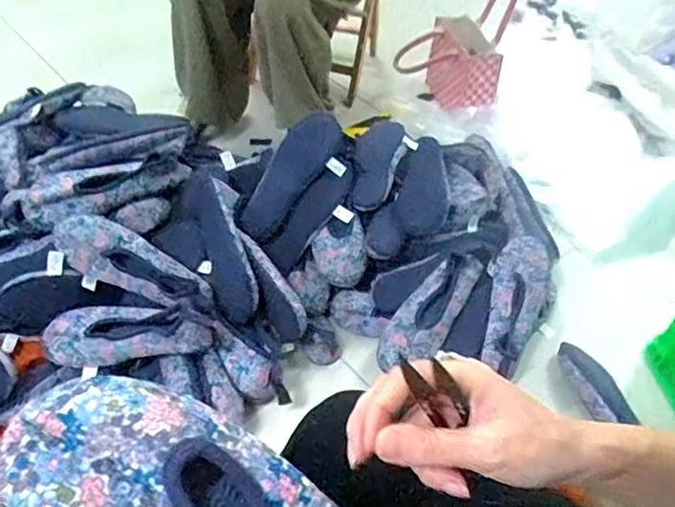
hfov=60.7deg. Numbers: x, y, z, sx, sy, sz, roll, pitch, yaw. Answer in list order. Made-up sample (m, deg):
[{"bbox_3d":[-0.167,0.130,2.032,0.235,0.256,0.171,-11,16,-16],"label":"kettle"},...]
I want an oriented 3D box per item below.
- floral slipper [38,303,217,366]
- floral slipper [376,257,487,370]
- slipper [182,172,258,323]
[{"bbox_3d":[-0.330,0.131,0.913,0.262,0.066,0.084,-2,47,-5],"label":"floral slipper"},{"bbox_3d":[0.157,0.100,0.979,0.089,0.044,0.243,30,69,21],"label":"floral slipper"},{"bbox_3d":[-0.203,-0.014,1.013,0.094,0.052,0.286,-29,72,18],"label":"slipper"}]

